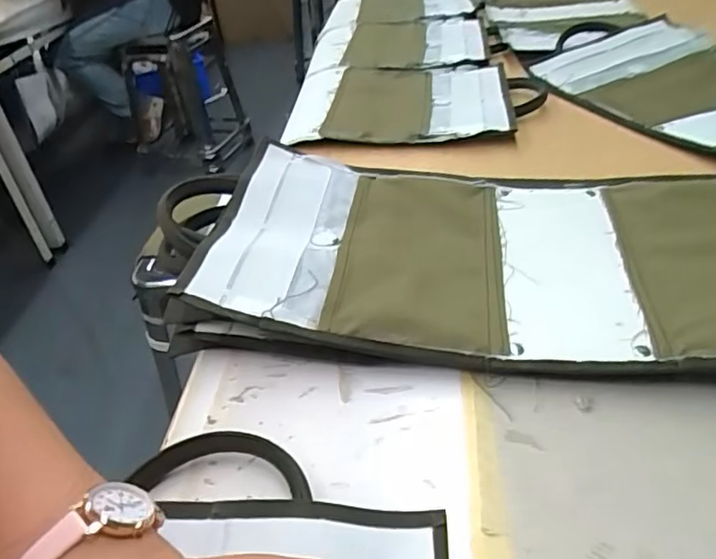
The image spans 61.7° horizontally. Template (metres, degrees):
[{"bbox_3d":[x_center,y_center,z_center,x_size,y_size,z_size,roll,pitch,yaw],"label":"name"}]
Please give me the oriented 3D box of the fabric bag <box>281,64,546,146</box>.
[{"bbox_3d":[0.071,-0.229,0.755,0.298,0.014,0.249,0,37,6],"label":"fabric bag"}]

